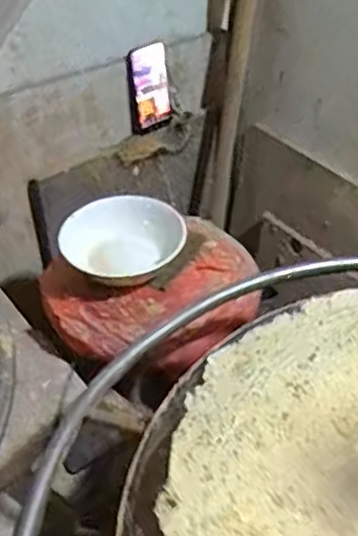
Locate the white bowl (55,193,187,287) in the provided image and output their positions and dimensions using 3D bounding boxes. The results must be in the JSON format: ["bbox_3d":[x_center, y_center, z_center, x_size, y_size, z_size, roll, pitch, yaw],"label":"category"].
[{"bbox_3d":[-0.086,-0.042,0.976,0.164,0.080,0.160,1,39,-1],"label":"white bowl"}]

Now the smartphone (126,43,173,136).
[{"bbox_3d":[-0.056,-0.333,1.210,0.090,0.156,0.015,-27,35,-31],"label":"smartphone"}]

